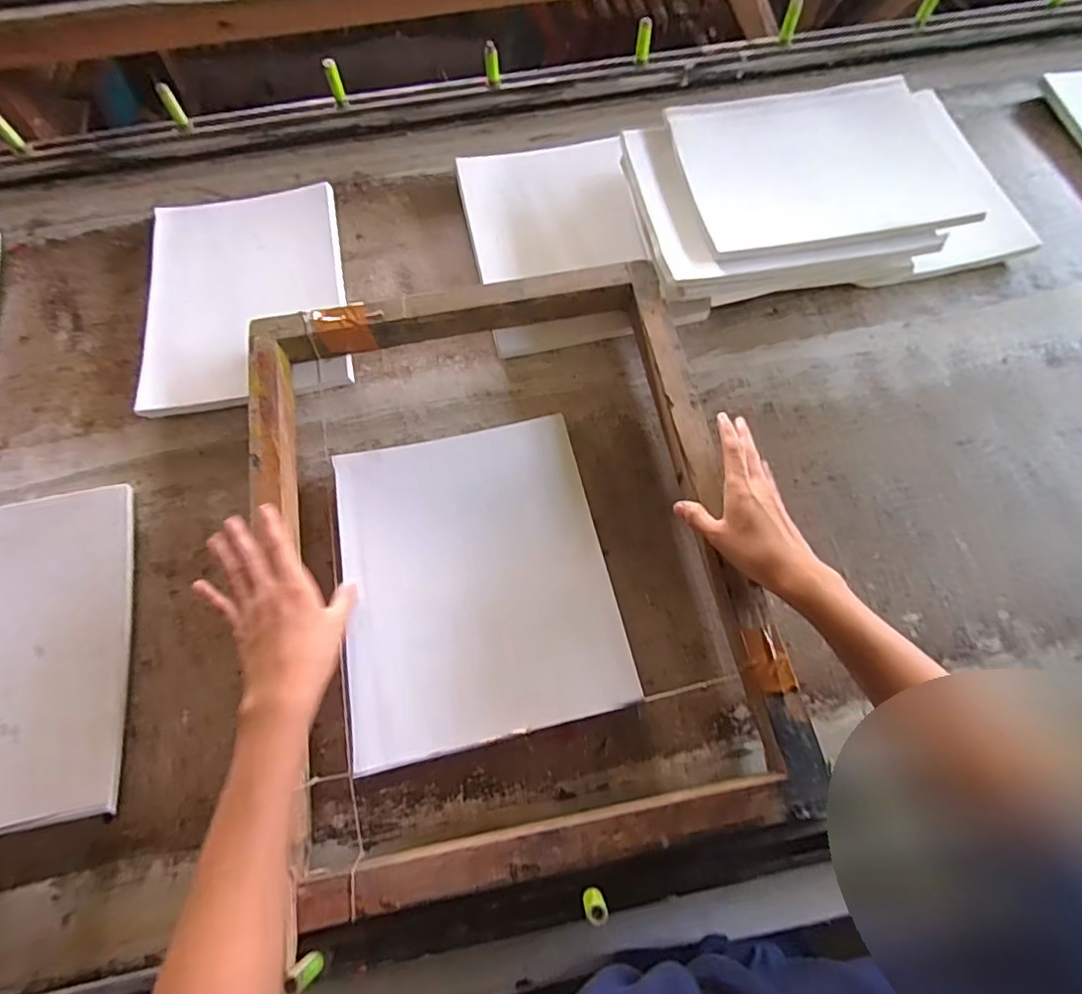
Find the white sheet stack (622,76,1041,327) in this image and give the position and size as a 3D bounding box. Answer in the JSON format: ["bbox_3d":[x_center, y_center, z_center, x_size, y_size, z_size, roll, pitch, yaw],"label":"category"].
[{"bbox_3d":[0.305,-0.328,0.622,0.413,0.098,0.213,-12,67,-4],"label":"white sheet stack"}]

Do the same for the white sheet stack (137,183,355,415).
[{"bbox_3d":[-0.314,-0.218,0.622,0.201,0.032,0.268,-11,67,-4],"label":"white sheet stack"}]

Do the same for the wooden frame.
[{"bbox_3d":[-0.026,0.043,0.506,0.360,0.053,0.475,-10,67,-3],"label":"wooden frame"}]

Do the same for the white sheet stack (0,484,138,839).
[{"bbox_3d":[-0.434,0.129,0.468,0.189,0.012,0.263,-10,69,-8],"label":"white sheet stack"}]

